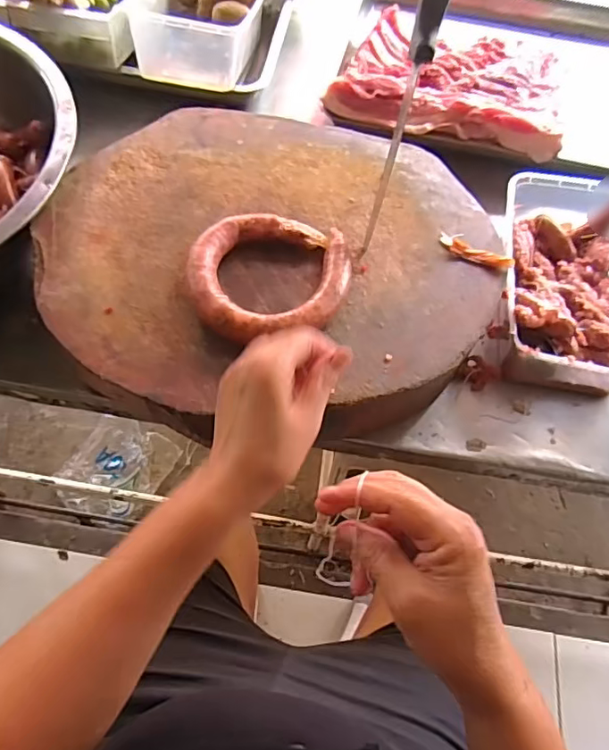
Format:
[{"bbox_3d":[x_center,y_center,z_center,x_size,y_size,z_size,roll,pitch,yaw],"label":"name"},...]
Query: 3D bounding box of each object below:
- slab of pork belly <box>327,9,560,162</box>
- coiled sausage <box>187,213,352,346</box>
[{"bbox_3d":[0.202,-0.414,0.728,0.299,0.041,0.239,16,64,4],"label":"slab of pork belly"},{"bbox_3d":[-0.030,-0.096,0.494,0.150,0.027,0.134,-12,65,-10],"label":"coiled sausage"}]

